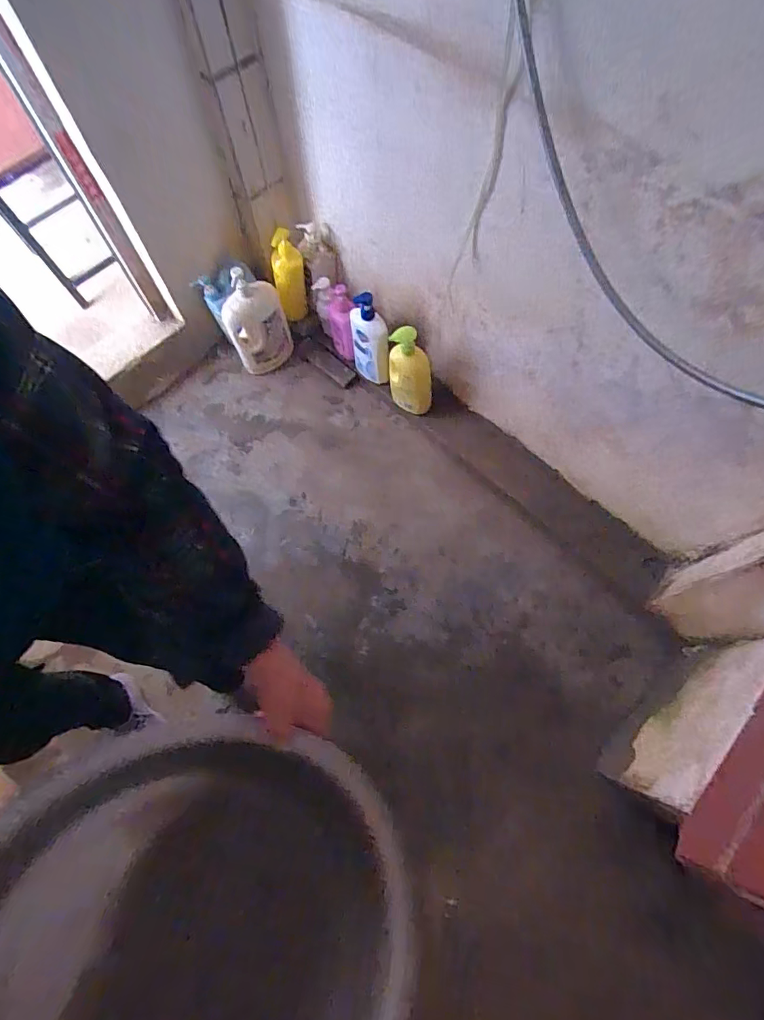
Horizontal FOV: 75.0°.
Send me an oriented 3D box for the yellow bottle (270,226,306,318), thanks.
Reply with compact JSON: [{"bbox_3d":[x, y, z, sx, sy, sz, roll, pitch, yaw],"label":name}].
[{"bbox_3d":[-0.252,-0.638,1.355,0.085,0.240,0.075,-13,66,-2],"label":"yellow bottle"}]

